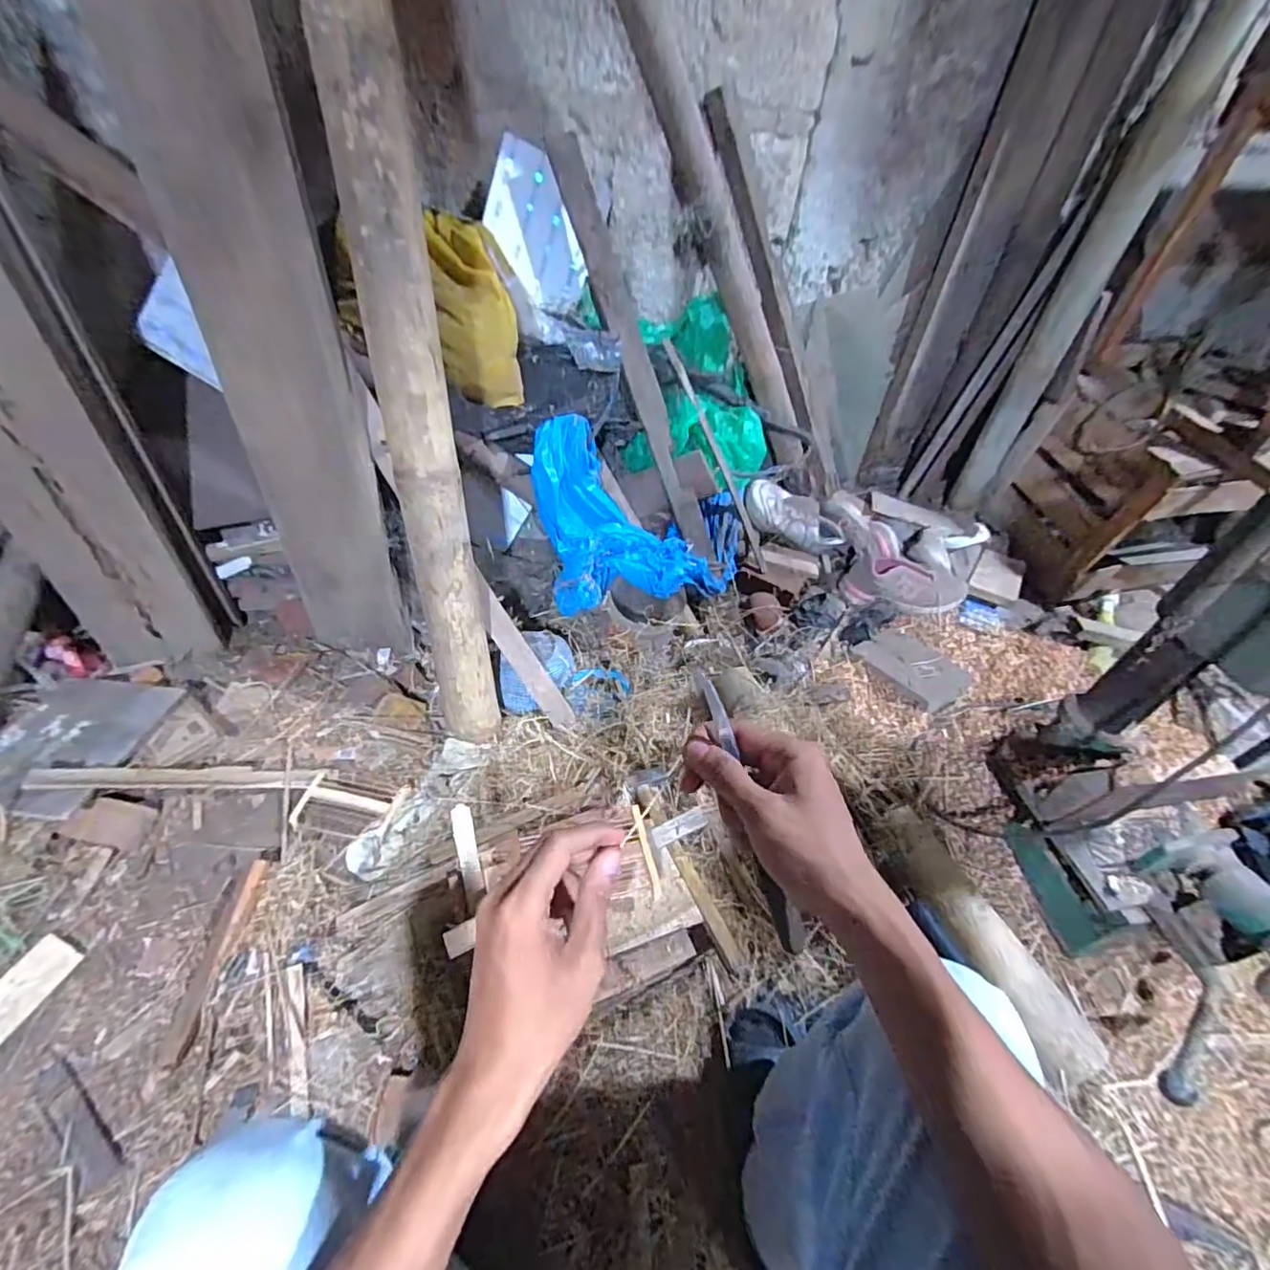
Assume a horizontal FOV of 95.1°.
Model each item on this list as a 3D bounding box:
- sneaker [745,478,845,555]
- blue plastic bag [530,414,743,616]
[{"bbox_3d":[0.343,-0.252,1.250,0.236,0.099,0.075,23,43,-17],"label":"sneaker"},{"bbox_3d":[0.029,-0.220,1.055,0.382,0.263,0.247,-17,50,-21],"label":"blue plastic bag"}]

